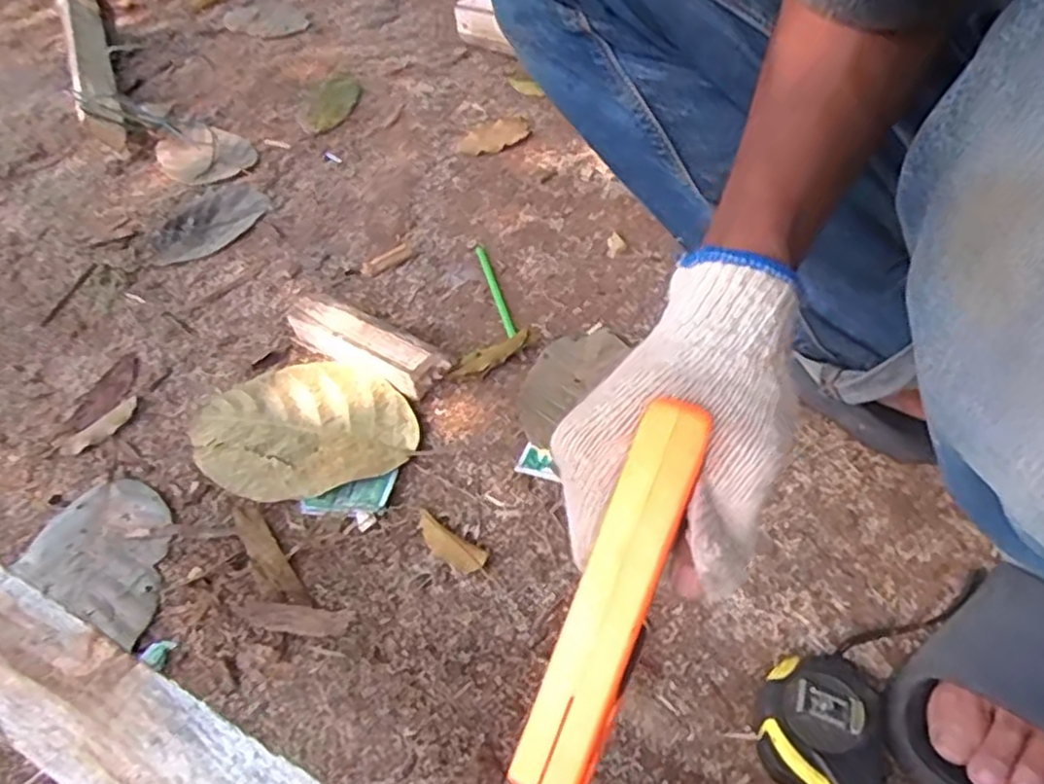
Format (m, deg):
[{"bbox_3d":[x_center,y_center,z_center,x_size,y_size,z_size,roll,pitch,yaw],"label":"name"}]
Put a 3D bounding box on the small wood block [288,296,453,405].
[{"bbox_3d":[-0.150,-0.044,0.682,0.171,0.038,0.041,21,53,23],"label":"small wood block"}]

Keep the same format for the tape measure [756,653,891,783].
[{"bbox_3d":[0.168,0.196,0.418,0.066,0.042,0.088,3,48,9],"label":"tape measure"}]

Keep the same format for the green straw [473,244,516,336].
[{"bbox_3d":[-0.028,-0.107,0.750,0.010,0.010,0.154,-17,46,-5],"label":"green straw"}]

